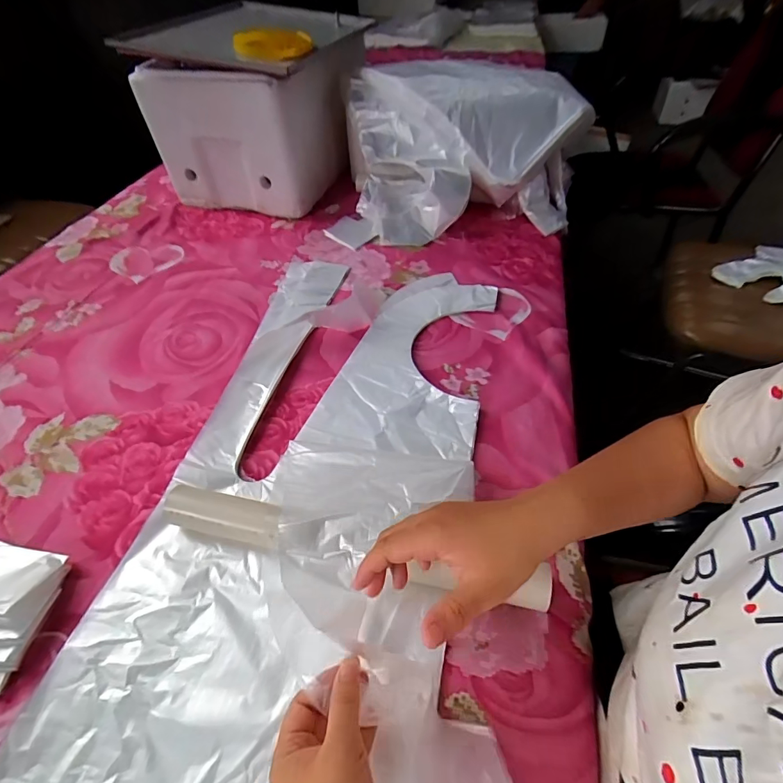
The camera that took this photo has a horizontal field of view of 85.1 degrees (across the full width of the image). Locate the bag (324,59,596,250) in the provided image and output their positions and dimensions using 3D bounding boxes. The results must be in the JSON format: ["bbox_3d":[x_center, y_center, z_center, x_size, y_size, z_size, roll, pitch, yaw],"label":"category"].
[{"bbox_3d":[0.116,-0.482,0.857,0.496,0.209,0.334,-10,50,-8],"label":"bag"}]

